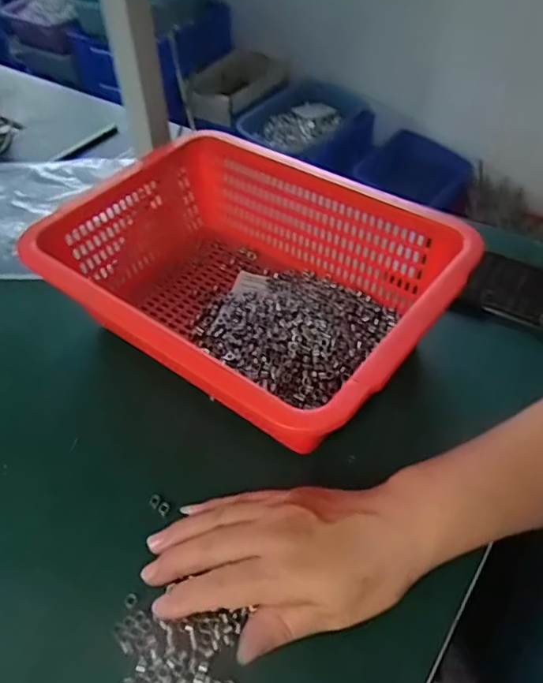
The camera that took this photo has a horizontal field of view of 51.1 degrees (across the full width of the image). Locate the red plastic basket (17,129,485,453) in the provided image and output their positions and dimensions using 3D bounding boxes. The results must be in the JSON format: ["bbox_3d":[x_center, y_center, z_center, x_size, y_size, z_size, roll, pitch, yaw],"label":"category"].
[{"bbox_3d":[-0.040,-0.056,0.474,0.349,0.099,0.218,30,55,26],"label":"red plastic basket"}]

